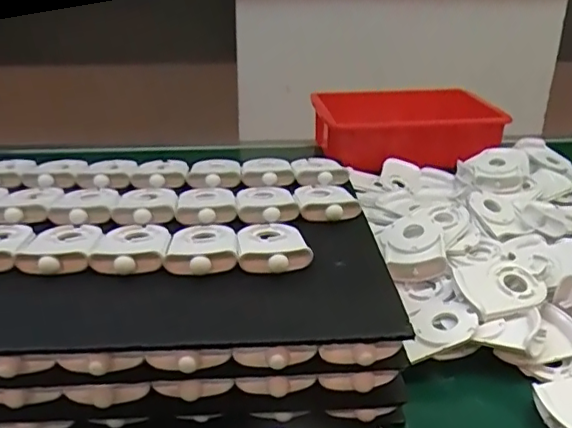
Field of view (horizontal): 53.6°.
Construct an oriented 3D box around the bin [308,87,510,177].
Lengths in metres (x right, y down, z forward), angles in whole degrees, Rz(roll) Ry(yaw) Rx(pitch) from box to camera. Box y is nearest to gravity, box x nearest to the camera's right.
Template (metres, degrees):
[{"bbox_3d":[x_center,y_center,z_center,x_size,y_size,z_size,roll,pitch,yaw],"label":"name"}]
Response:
[{"bbox_3d":[0.201,-0.153,1.001,0.290,0.078,0.218,-2,25,-4],"label":"bin"}]

